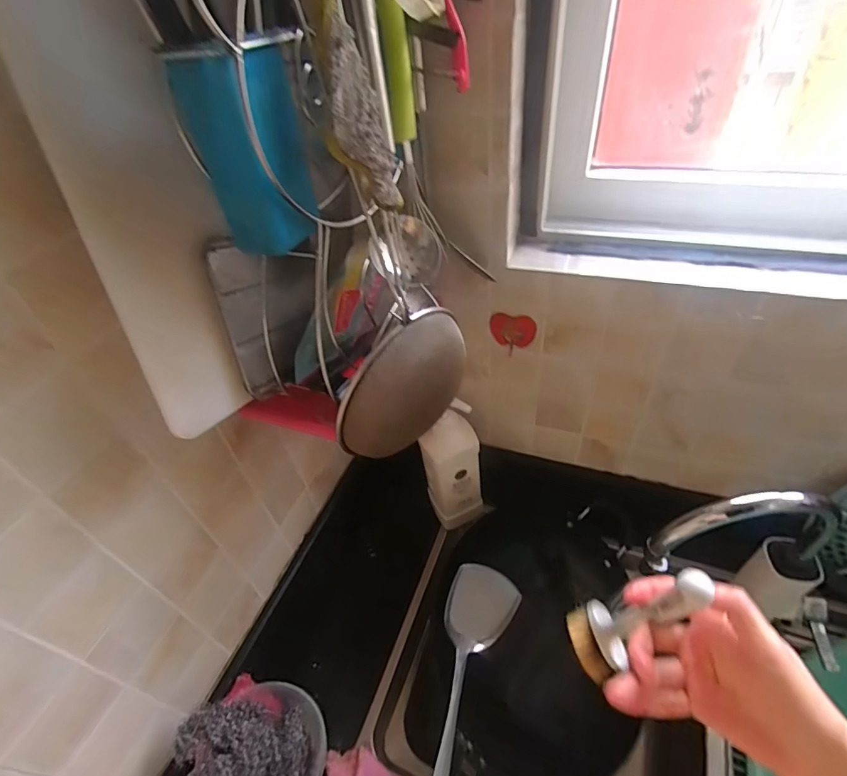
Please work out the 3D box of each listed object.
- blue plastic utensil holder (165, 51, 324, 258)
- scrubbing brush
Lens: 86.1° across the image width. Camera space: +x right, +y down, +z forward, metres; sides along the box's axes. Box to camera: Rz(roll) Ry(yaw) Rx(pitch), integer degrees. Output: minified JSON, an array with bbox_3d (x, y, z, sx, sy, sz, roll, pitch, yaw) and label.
[{"bbox_3d":[-0.113,-0.158,0.309,0.052,0.112,0.066,3,44,11],"label":"blue plastic utensil holder"},{"bbox_3d":[0.165,0.190,0.364,0.046,0.206,0.057,-20,57,-13],"label":"scrubbing brush"}]

